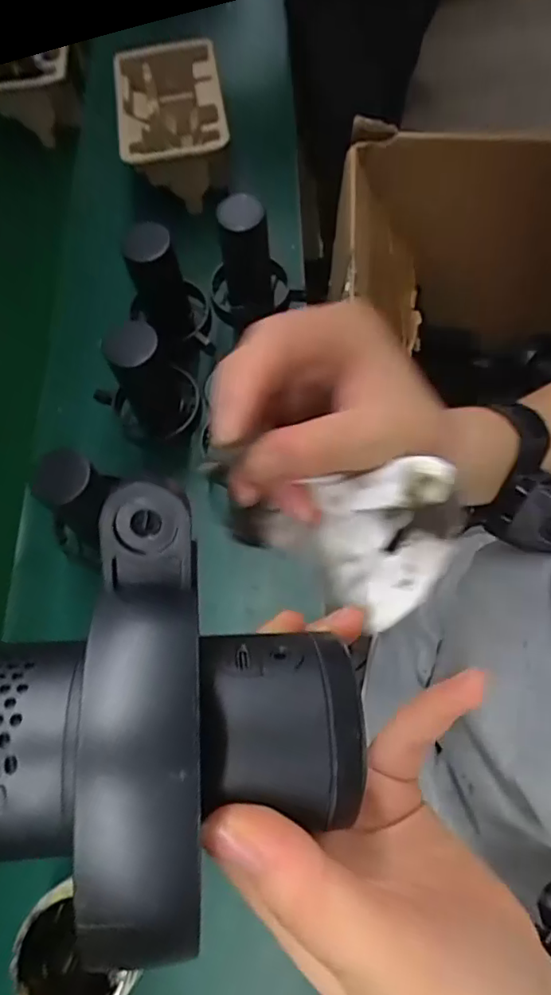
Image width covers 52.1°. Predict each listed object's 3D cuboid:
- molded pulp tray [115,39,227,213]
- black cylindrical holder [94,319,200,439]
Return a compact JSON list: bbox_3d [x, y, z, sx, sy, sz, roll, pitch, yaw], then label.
[{"bbox_3d":[-0.133,-0.485,0.740,0.131,0.134,0.194,-9,65,-2],"label":"molded pulp tray"},{"bbox_3d":[-0.138,-0.125,0.589,0.098,0.115,0.087,-27,69,-8],"label":"black cylindrical holder"}]

